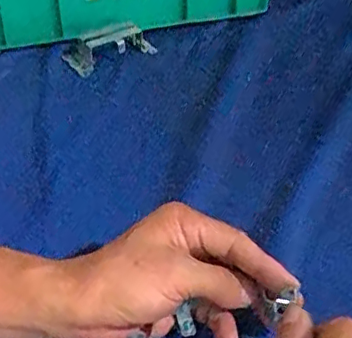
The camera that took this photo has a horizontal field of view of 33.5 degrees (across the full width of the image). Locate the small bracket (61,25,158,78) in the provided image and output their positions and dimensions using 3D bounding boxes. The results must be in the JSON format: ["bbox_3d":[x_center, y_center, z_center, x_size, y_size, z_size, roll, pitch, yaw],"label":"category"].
[{"bbox_3d":[-0.077,-0.139,0.685,0.109,0.042,0.048,-14,40,-16],"label":"small bracket"}]

